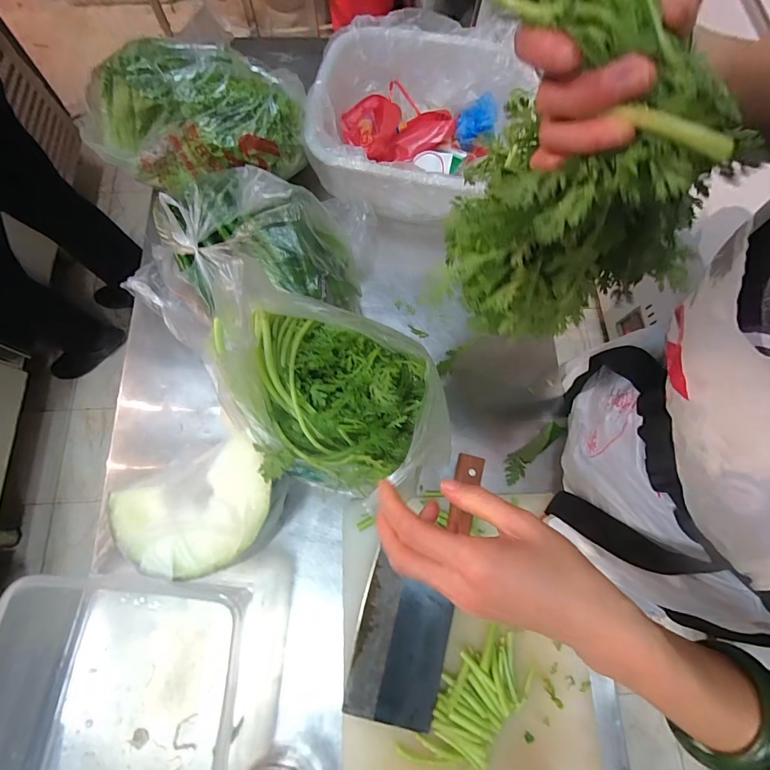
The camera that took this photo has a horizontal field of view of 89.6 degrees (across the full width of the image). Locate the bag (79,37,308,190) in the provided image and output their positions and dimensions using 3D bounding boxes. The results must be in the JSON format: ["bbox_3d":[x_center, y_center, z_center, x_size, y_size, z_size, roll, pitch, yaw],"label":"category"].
[{"bbox_3d":[-0.239,-0.335,0.495,0.265,0.124,0.134,-14,74,-5],"label":"bag"}]

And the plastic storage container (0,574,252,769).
[{"bbox_3d":[-0.268,0.367,0.369,0.212,0.108,0.323,5,73,1],"label":"plastic storage container"}]

